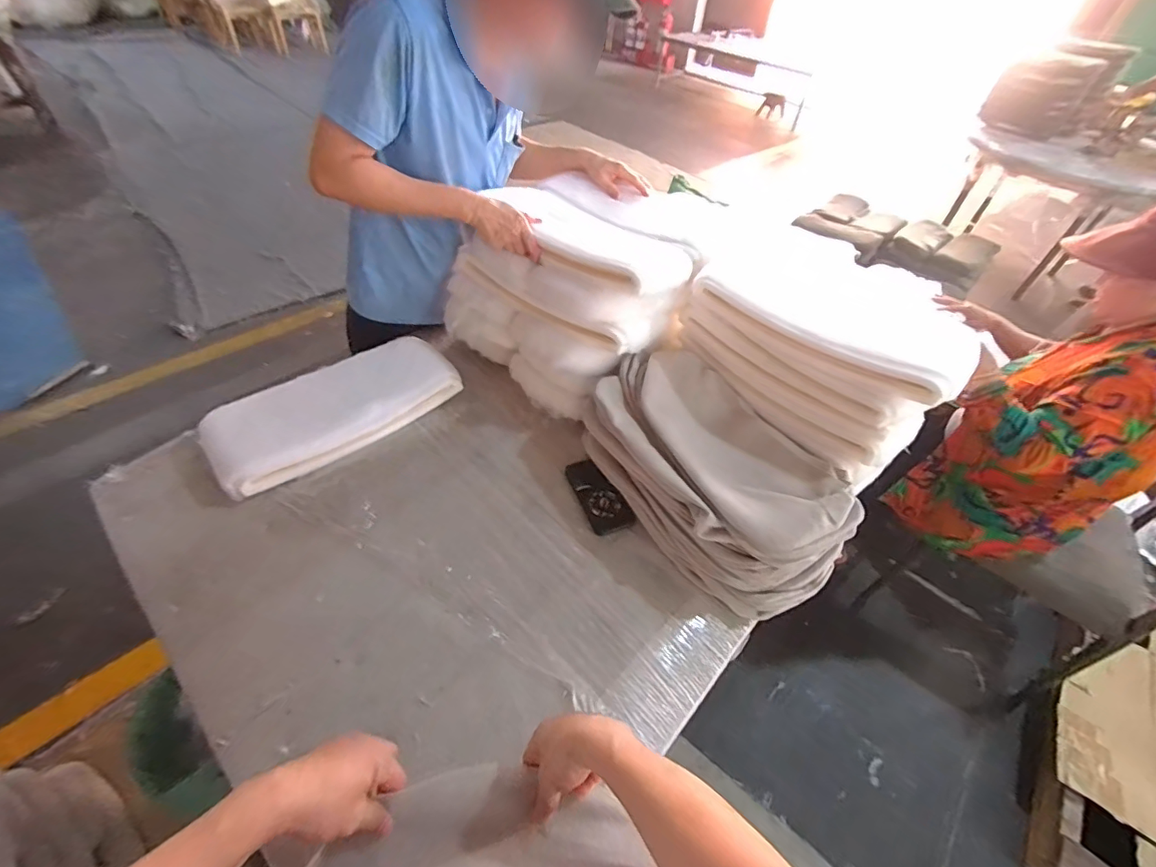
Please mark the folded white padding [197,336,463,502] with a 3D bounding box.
[{"bbox_3d":[-0.483,-0.063,0.978,0.202,0.077,0.465,36,54,25],"label":"folded white padding"}]

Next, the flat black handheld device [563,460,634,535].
[{"bbox_3d":[0.037,0.117,0.937,0.082,0.014,0.166,-16,51,-20],"label":"flat black handheld device"}]

